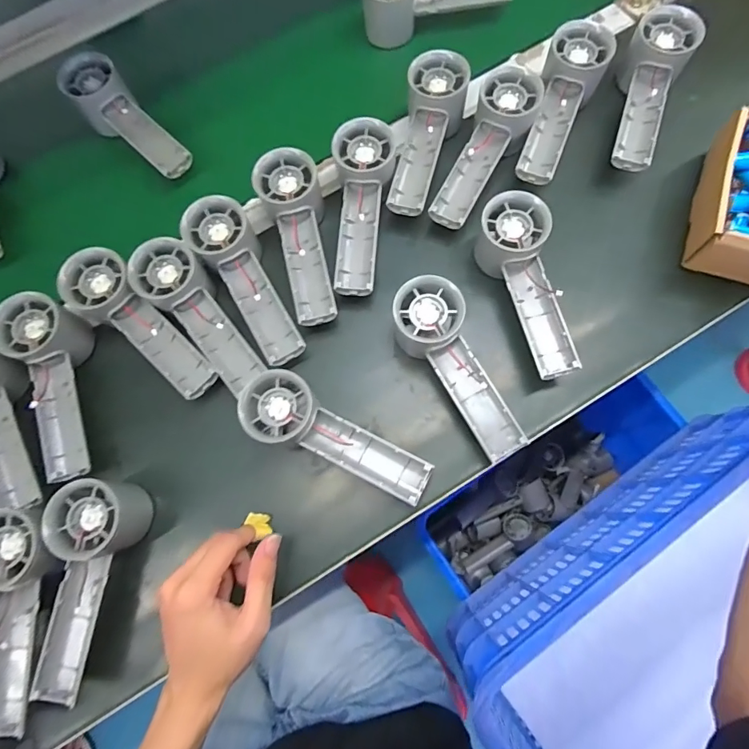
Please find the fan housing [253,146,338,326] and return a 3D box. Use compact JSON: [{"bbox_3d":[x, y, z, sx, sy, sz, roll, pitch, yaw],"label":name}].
[{"bbox_3d":[-0.065,-0.125,0.419,0.054,0.038,0.155,-15,75,-2],"label":"fan housing"}]

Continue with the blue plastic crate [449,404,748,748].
[{"bbox_3d":[0.448,0.340,0.589,0.583,0.326,0.405,-36,77,-7],"label":"blue plastic crate"}]

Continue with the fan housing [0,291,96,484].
[{"bbox_3d":[-0.282,0.012,0.411,0.055,0.050,0.156,-12,88,-1],"label":"fan housing"}]

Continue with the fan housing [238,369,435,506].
[{"bbox_3d":[-0.029,0.052,0.383,0.157,0.058,0.053,24,77,8],"label":"fan housing"}]

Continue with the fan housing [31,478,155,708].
[{"bbox_3d":[-0.230,0.163,0.364,0.057,0.052,0.157,14,76,6],"label":"fan housing"}]

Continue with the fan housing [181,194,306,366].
[{"bbox_3d":[-0.112,-0.084,0.410,0.053,0.041,0.154,-30,76,-6],"label":"fan housing"}]

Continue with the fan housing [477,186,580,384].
[{"bbox_3d":[0.127,-0.075,0.395,0.062,0.038,0.154,-9,75,0],"label":"fan housing"}]

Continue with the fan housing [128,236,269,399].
[{"bbox_3d":[-0.153,-0.050,0.416,0.056,0.040,0.157,-37,90,-8],"label":"fan housing"}]

